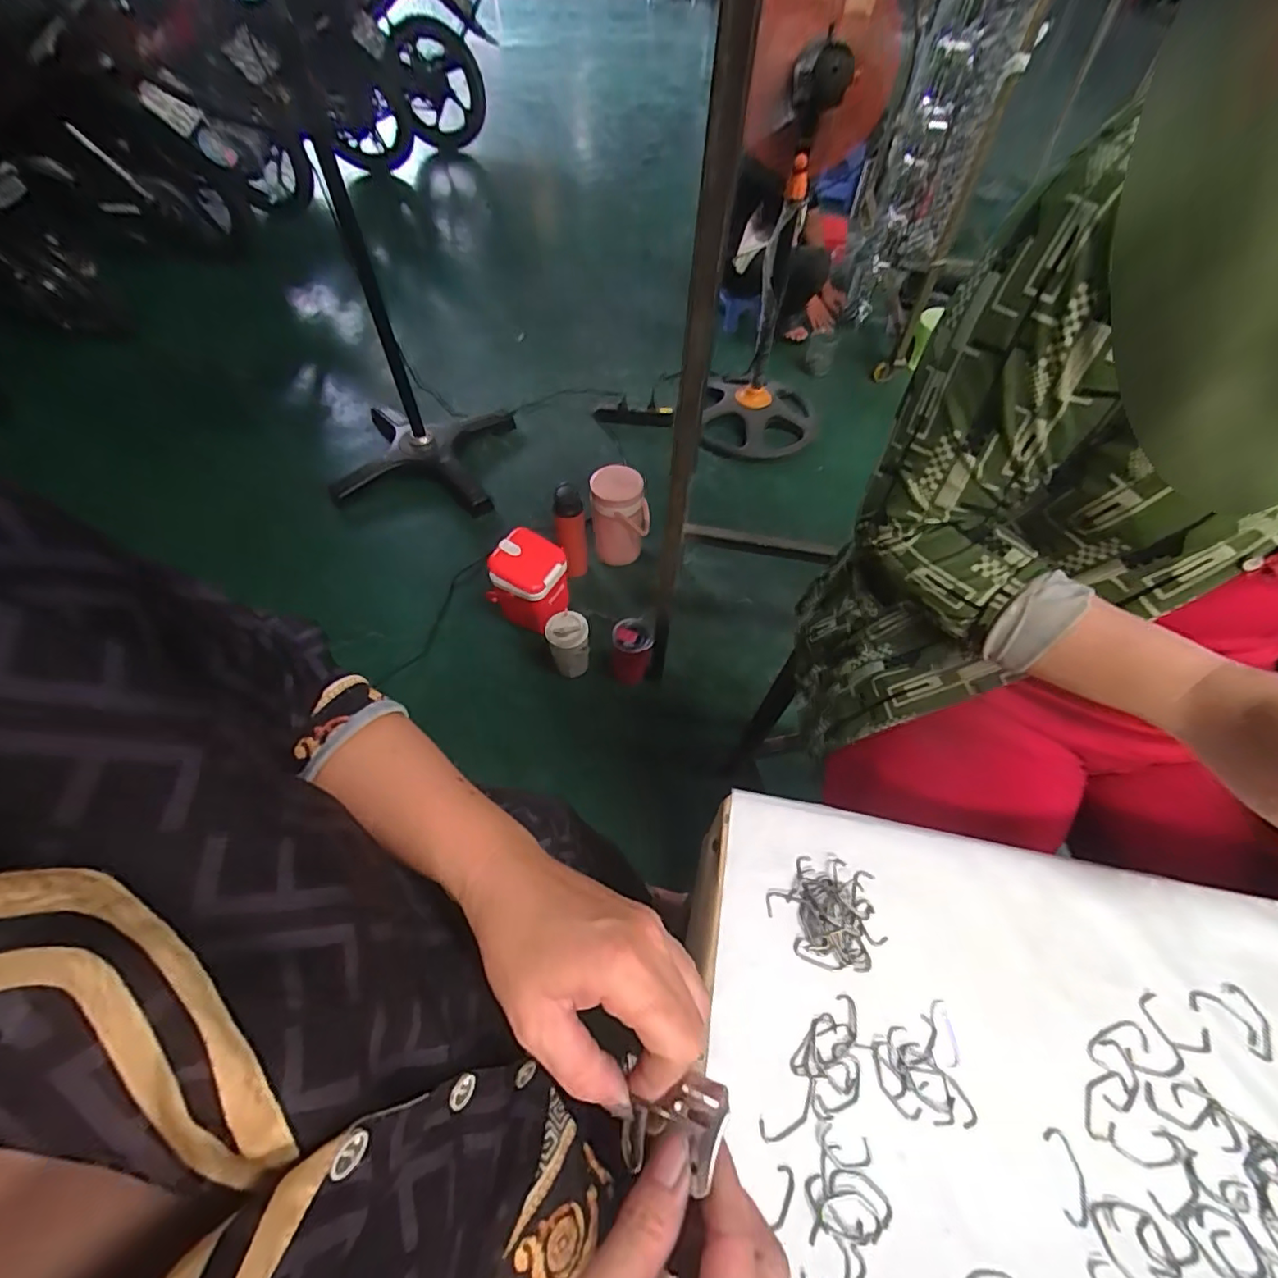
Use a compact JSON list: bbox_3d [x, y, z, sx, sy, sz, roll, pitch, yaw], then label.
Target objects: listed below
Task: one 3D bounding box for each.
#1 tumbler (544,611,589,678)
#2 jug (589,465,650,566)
[{"bbox_3d":[-0.164,0.012,1.307,0.091,0.125,0.096,1,55,-1],"label":"tumbler"},{"bbox_3d":[-0.049,-0.327,1.500,0.153,0.255,0.140,1,56,-1],"label":"jug"}]

